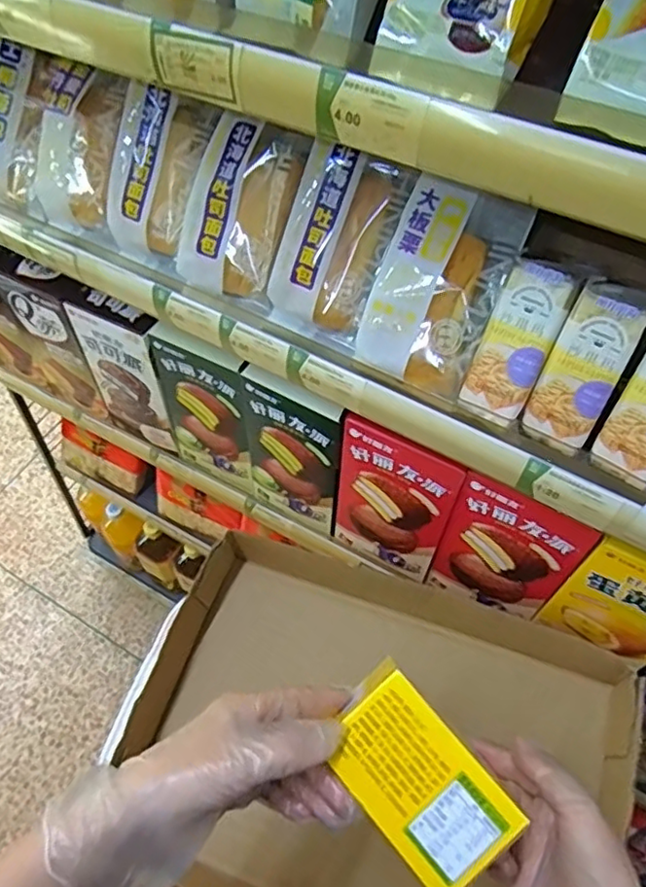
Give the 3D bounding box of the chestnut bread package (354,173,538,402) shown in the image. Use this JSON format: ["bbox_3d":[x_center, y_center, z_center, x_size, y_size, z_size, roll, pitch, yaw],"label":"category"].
[{"bbox_3d":[0.084,-0.114,0.453,0.087,0.036,0.143,23,98,7],"label":"chestnut bread package"}]

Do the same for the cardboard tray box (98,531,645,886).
[{"bbox_3d":[0.033,0.280,0.549,0.406,0.096,0.298,20,59,12],"label":"cardboard tray box"}]

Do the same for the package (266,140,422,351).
[{"bbox_3d":[0.011,-0.154,0.489,0.085,0.144,0.041,25,17,7],"label":"package"}]

